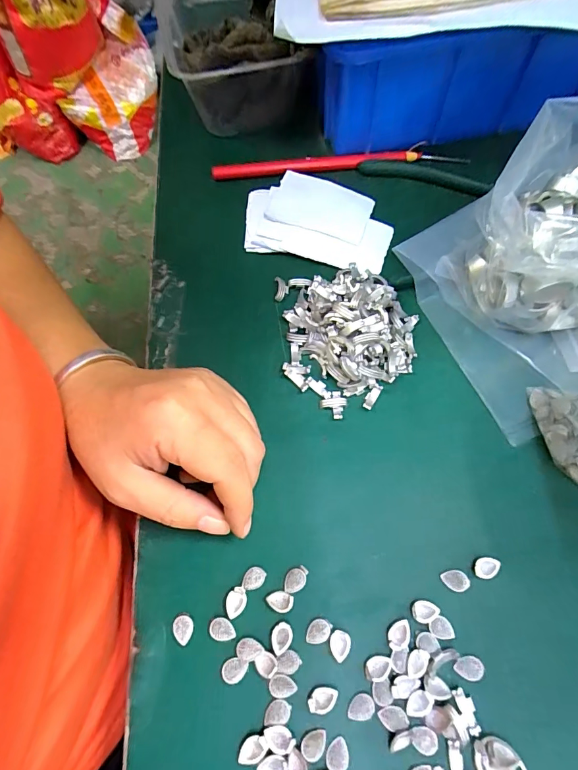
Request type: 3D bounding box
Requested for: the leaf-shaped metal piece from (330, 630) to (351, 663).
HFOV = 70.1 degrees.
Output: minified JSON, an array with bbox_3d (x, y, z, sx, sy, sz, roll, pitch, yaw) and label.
[{"bbox_3d":[0.025,0.128,0.202,0.010,0.004,0.013,-2,67,1],"label":"leaf-shaped metal piece"}]

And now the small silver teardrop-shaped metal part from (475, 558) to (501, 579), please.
[{"bbox_3d":[0.103,0.095,0.213,0.013,0.004,0.010,-4,67,0],"label":"small silver teardrop-shaped metal part"}]

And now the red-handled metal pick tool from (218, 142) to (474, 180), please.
[{"bbox_3d":[0.038,-0.174,0.321,0.196,0.009,0.018,-5,67,0],"label":"red-handled metal pick tool"}]

